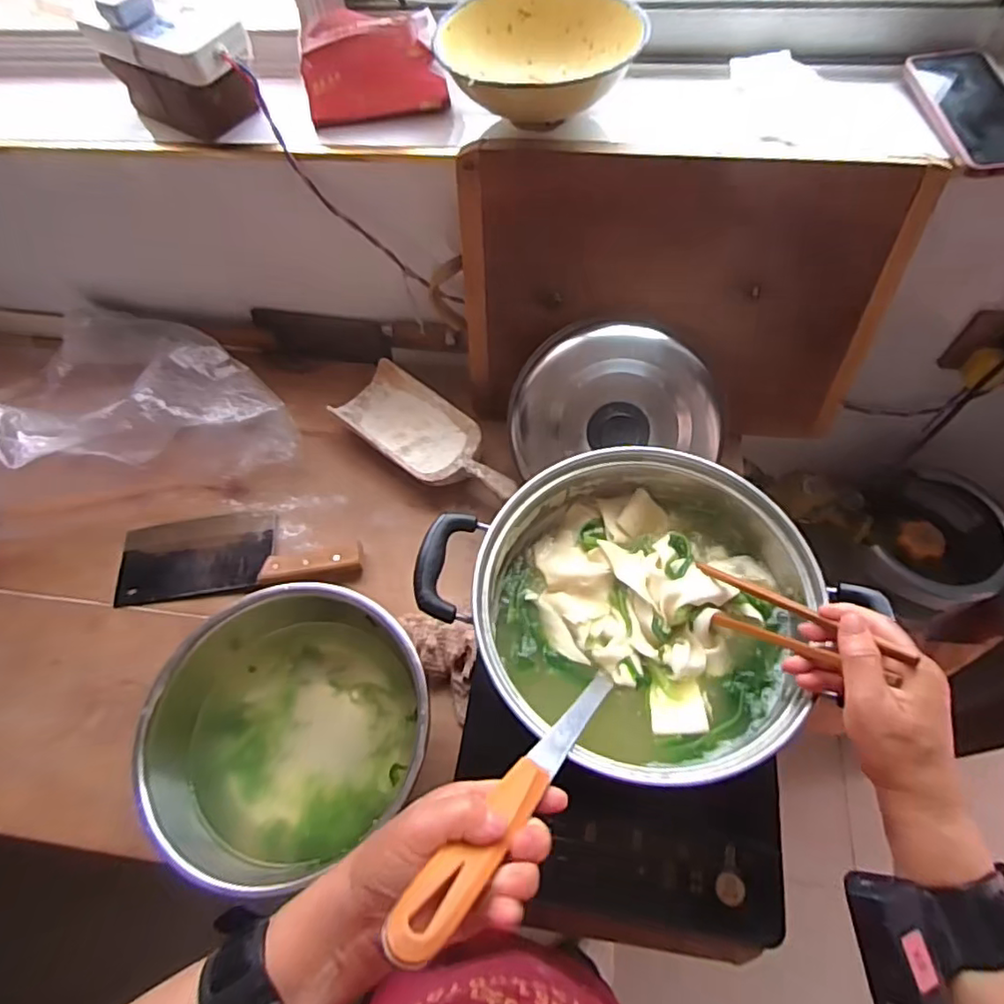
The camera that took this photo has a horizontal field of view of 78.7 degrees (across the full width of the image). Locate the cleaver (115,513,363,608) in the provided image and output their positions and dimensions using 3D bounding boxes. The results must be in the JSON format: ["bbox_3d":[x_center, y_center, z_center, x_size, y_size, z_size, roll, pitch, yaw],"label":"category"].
[{"bbox_3d":[-0.312,0.056,0.720,0.290,0.021,0.104,-5,61,1],"label":"cleaver"}]

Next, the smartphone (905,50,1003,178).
[{"bbox_3d":[0.436,-0.360,0.565,0.090,0.013,0.159,-10,67,0],"label":"smartphone"}]

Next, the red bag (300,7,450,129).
[{"bbox_3d":[-0.129,-0.438,0.618,0.136,0.075,0.062,-5,61,1],"label":"red bag"}]

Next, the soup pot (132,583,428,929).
[{"bbox_3d":[-0.204,0.199,0.579,0.229,0.100,0.238,-2,61,3],"label":"soup pot"}]

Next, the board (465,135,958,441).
[{"bbox_3d":[0.172,-0.202,0.644,0.427,0.288,0.021,6,42,6],"label":"board"}]

